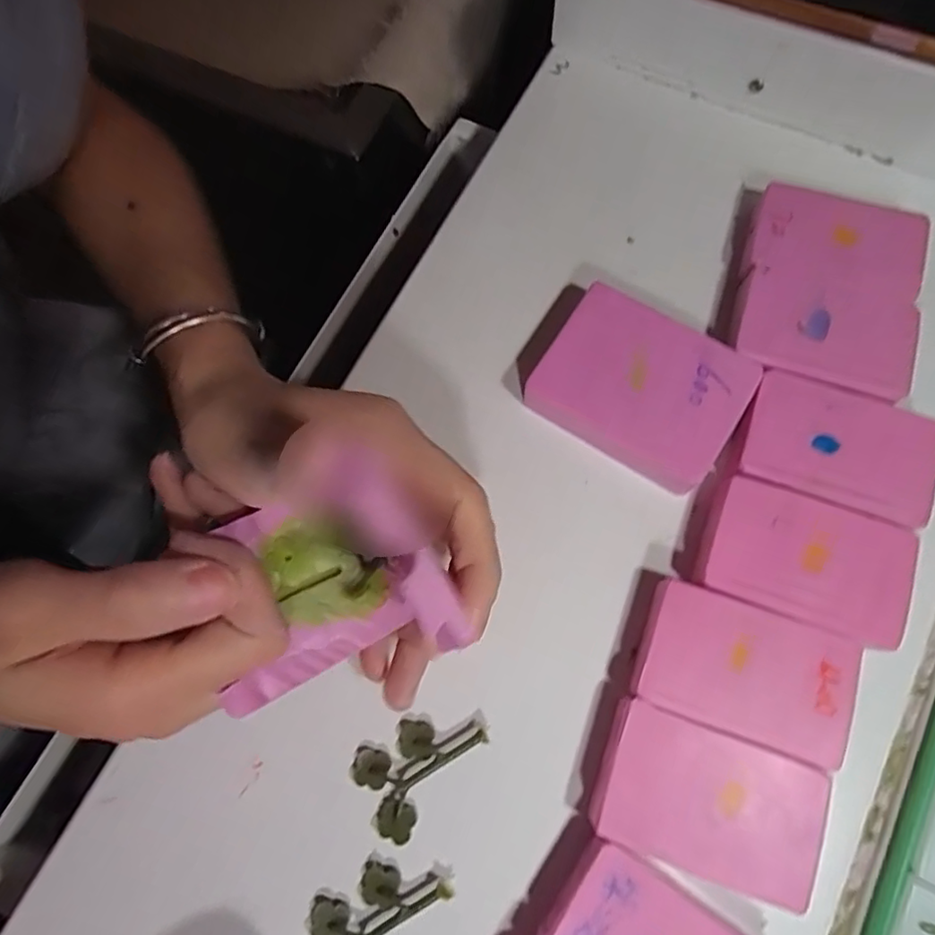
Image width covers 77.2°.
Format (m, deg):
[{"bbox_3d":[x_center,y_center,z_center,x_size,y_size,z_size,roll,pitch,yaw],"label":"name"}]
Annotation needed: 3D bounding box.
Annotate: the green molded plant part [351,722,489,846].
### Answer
[{"bbox_3d":[-0.021,0.108,0.214,0.031,0.008,0.049,39,79,8],"label":"green molded plant part"}]

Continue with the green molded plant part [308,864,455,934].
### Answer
[{"bbox_3d":[-0.033,0.155,0.203,0.032,0.008,0.046,40,79,8],"label":"green molded plant part"}]

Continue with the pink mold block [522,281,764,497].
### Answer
[{"bbox_3d":[0.070,-0.033,0.242,0.077,0.025,0.057,32,78,6],"label":"pink mold block"}]

